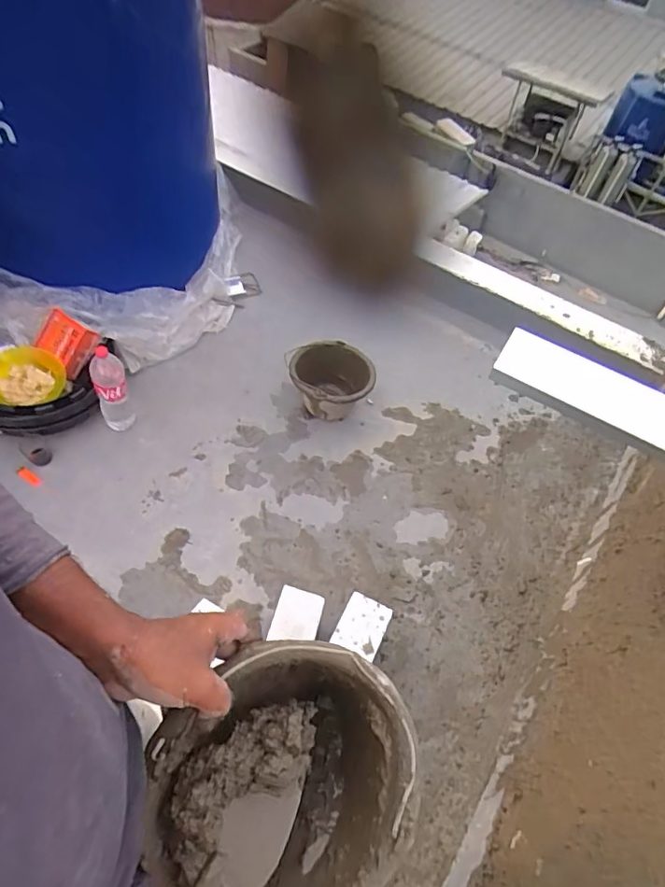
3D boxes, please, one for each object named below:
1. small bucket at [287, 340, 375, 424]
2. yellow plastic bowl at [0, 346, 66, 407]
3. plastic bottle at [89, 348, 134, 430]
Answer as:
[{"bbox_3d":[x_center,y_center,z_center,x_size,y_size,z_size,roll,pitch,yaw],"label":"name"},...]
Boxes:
[{"bbox_3d":[-0.011,-0.183,1.689,0.263,0.189,0.230,-2,55,-9],"label":"small bucket"},{"bbox_3d":[-0.905,-0.181,1.569,0.204,0.070,0.203,-40,86,-26],"label":"yellow plastic bowl"},{"bbox_3d":[-0.628,-0.167,1.492,0.097,0.273,0.084,-18,59,-18],"label":"plastic bottle"}]

